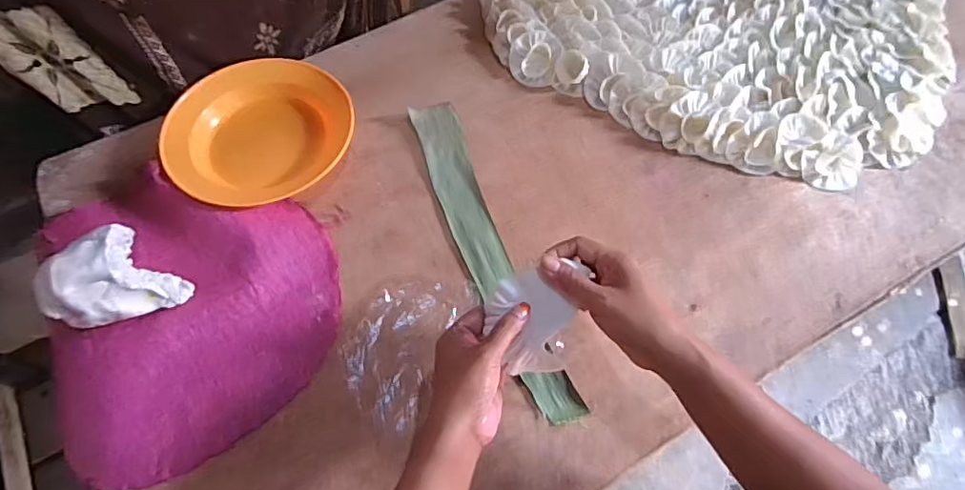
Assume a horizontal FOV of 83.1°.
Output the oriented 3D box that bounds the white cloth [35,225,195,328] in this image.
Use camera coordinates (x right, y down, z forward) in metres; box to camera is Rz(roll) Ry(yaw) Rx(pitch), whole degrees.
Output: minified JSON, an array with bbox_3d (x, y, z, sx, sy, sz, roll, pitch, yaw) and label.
[{"bbox_3d":[-0.372,0.043,0.549,0.097,0.079,0.105,31,70,12],"label":"white cloth"}]

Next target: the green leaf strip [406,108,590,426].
[{"bbox_3d":[0.003,0.000,0.614,0.059,0.010,0.411,-20,65,-5],"label":"green leaf strip"}]

